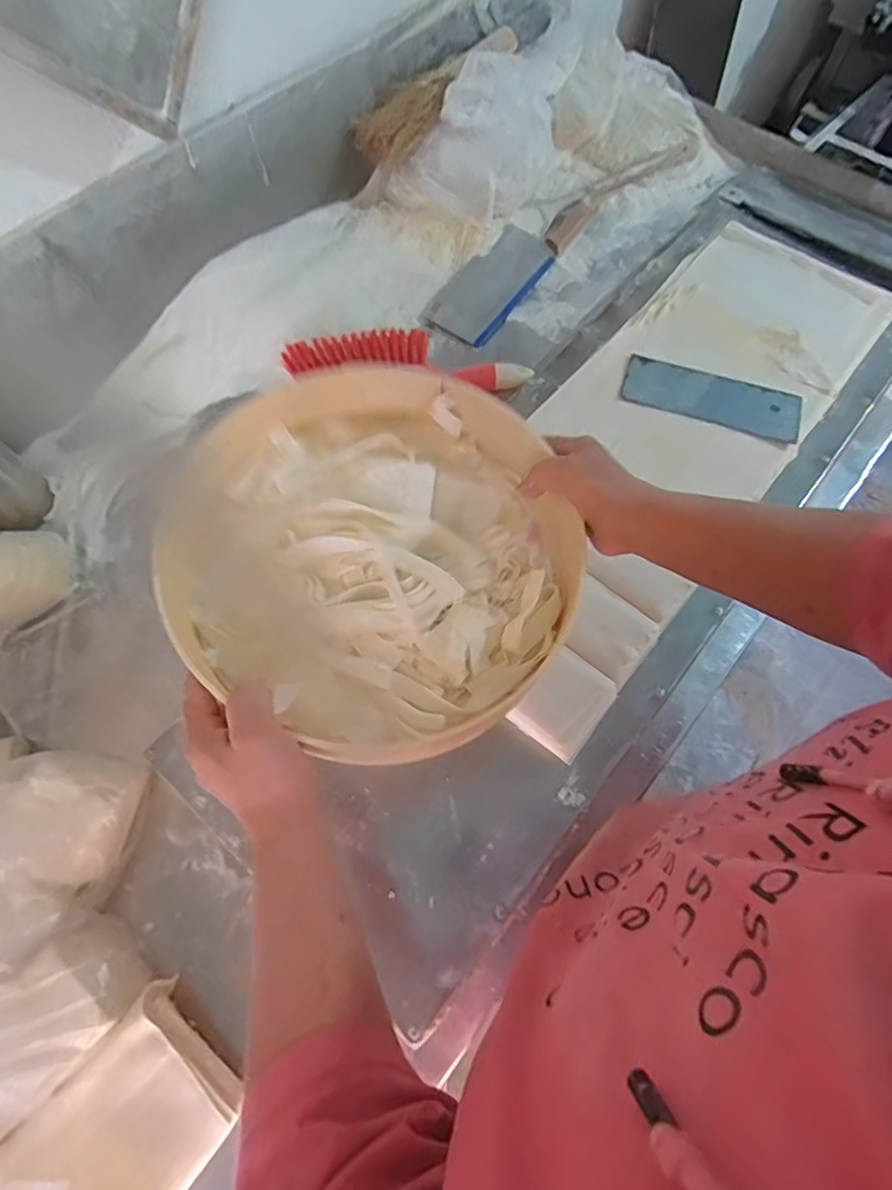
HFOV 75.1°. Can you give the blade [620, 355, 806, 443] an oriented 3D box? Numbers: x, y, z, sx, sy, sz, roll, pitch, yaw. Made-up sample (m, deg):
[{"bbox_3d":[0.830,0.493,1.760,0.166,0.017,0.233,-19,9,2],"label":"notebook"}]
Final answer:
[{"bbox_3d":[0.310,-0.232,0.678,0.202,0.008,0.073,18,71,6],"label":"blade"}]

